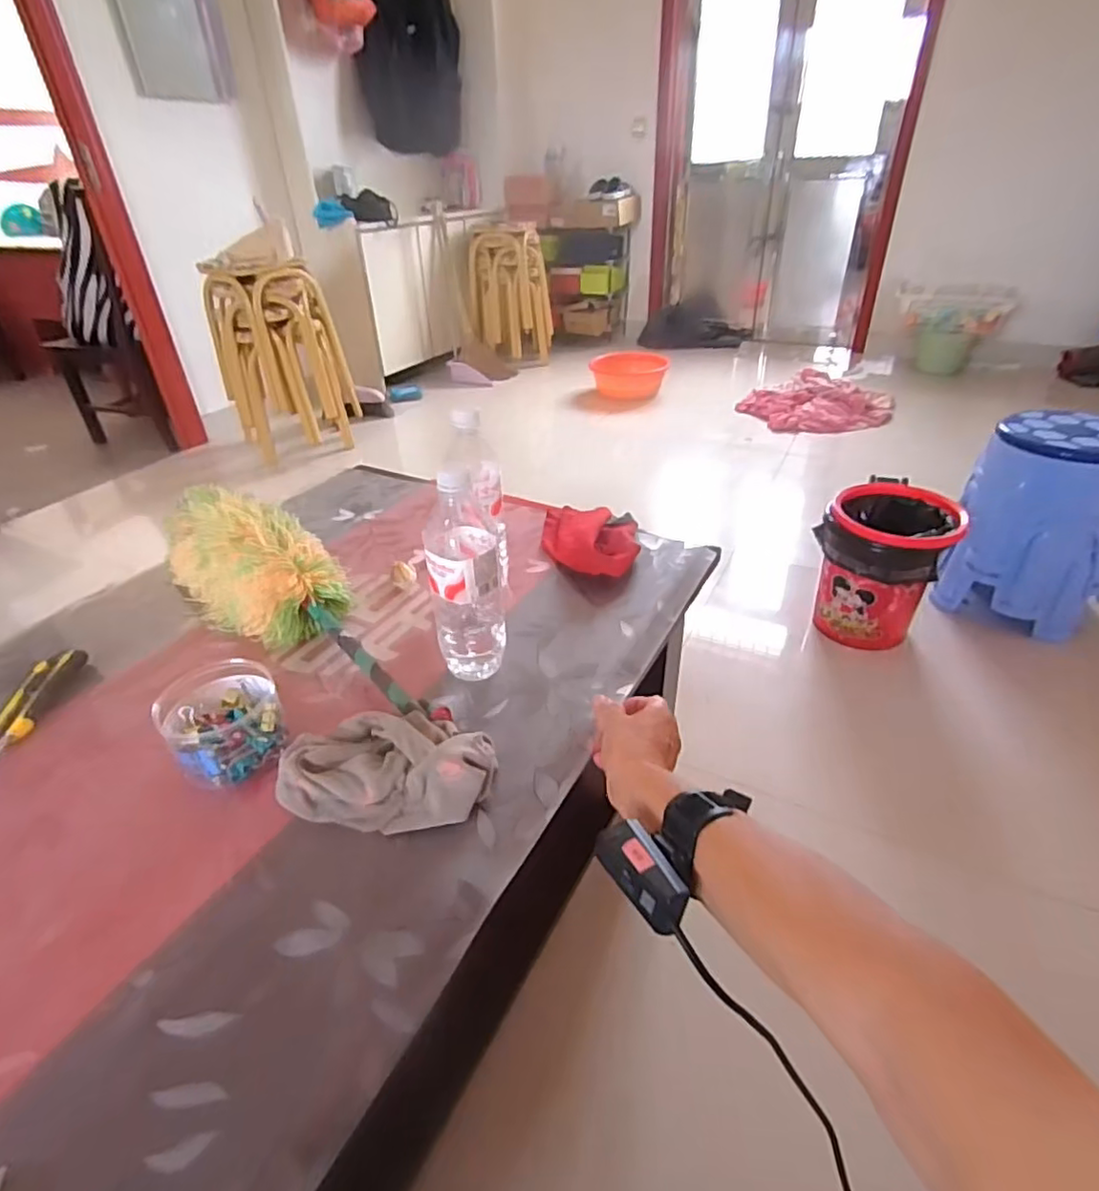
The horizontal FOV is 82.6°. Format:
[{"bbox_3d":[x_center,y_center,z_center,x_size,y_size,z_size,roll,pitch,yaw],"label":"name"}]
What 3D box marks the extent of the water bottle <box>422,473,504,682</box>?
[{"bbox_3d":[-0.081,-0.013,0.615,0.067,0.226,0.072,-6,34,-4],"label":"water bottle"}]

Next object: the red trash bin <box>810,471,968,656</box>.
[{"bbox_3d":[0.754,-0.077,1.430,0.255,0.300,0.235,18,40,30],"label":"red trash bin"}]

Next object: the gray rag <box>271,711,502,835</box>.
[{"bbox_3d":[-0.140,0.149,0.542,0.175,0.045,0.093,2,34,9],"label":"gray rag"}]

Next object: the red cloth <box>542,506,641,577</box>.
[{"bbox_3d":[0.056,-0.090,0.887,0.132,0.049,0.187,1,32,4],"label":"red cloth"}]

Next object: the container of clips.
[{"bbox_3d":[-0.303,0.109,0.579,0.093,0.082,0.107,-23,37,-30],"label":"container of clips"}]

